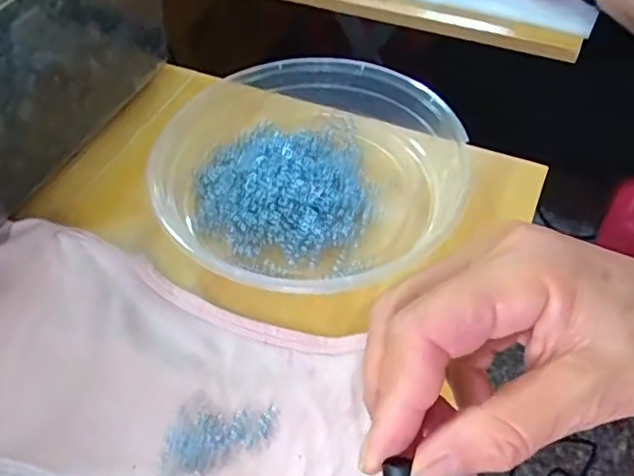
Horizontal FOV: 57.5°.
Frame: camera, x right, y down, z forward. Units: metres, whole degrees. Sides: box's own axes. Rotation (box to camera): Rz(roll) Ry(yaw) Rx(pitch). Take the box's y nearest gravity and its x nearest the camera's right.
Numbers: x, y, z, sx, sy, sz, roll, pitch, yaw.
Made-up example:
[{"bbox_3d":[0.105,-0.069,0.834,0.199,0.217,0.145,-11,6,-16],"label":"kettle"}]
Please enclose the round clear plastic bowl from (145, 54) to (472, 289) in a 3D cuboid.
[{"bbox_3d":[-0.009,-0.044,0.389,0.204,0.038,0.196,-1,51,2],"label":"round clear plastic bowl"}]

